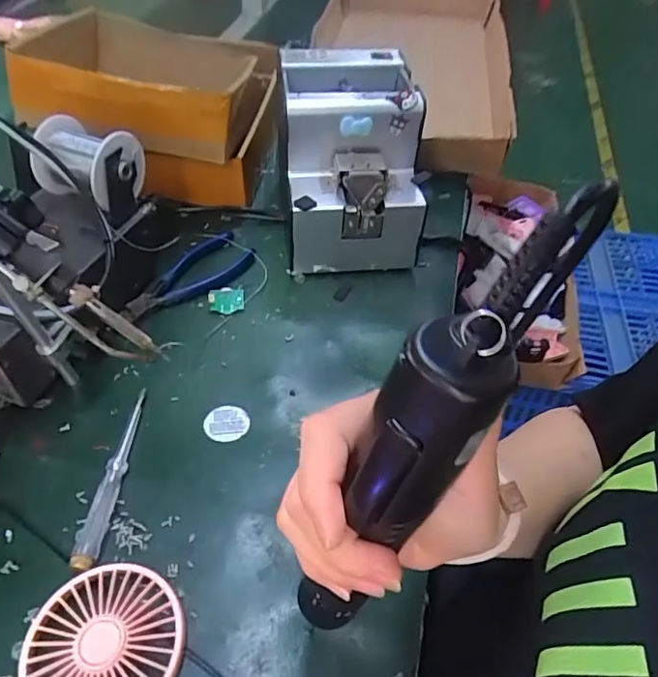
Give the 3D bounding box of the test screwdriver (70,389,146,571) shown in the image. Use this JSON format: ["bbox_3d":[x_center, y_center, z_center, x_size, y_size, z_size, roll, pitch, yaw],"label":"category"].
[{"bbox_3d":[-0.154,0.095,0.385,0.018,0.011,0.137,4,48,1],"label":"test screwdriver"}]

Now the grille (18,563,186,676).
[{"bbox_3d":[-0.129,0.177,0.312,0.086,0.016,0.086,1,48,-1],"label":"grille"}]

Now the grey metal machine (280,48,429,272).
[{"bbox_3d":[0.021,-0.174,0.543,0.124,0.158,0.171,-3,48,-5],"label":"grey metal machine"}]

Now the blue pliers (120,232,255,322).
[{"bbox_3d":[-0.138,-0.060,0.521,0.137,0.015,0.051,-36,58,-29],"label":"blue pliers"}]

